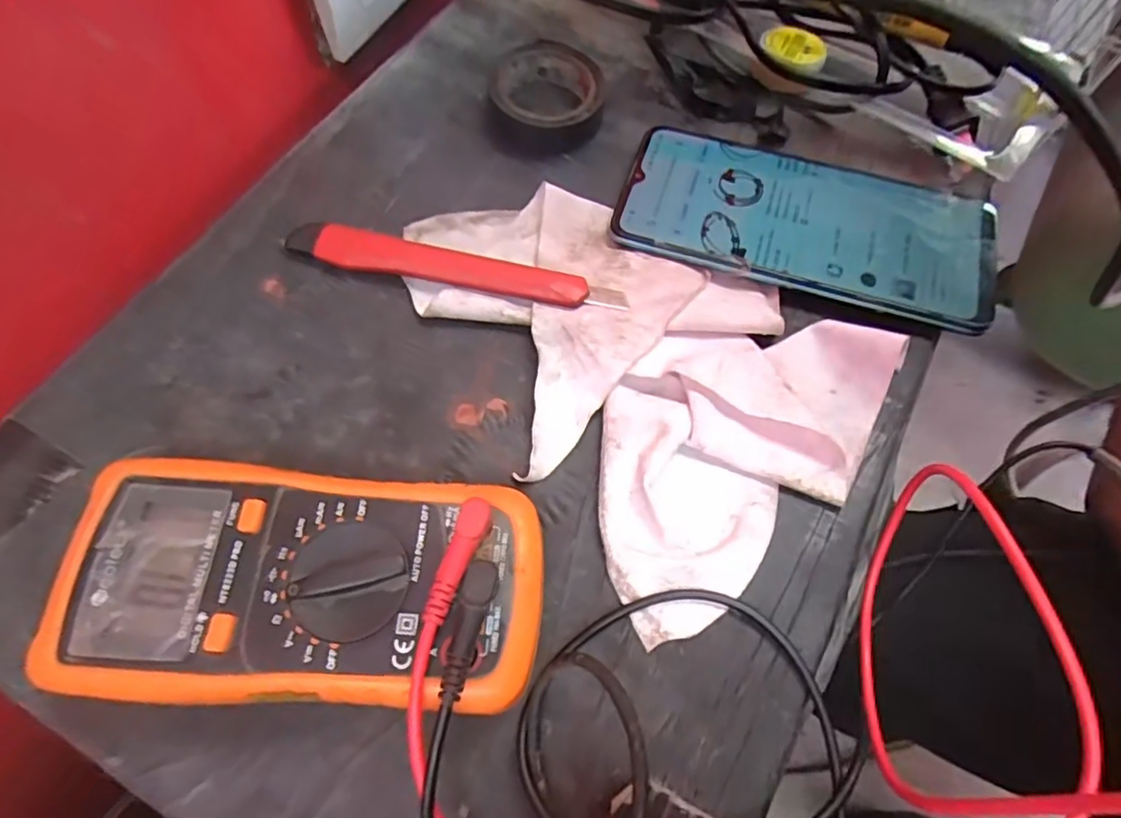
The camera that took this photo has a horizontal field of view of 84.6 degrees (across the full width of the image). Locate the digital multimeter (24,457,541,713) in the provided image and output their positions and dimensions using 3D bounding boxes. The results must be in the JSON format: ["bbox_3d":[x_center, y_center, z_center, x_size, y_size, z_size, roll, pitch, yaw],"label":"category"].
[{"bbox_3d":[-0.077,0.055,0.193,0.137,0.038,0.065,4,65,-1],"label":"digital multimeter"}]

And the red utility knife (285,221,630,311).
[{"bbox_3d":[-0.044,-0.058,0.258,0.143,0.007,0.022,16,66,5],"label":"red utility knife"}]

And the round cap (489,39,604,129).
[{"bbox_3d":[-0.007,-0.153,0.298,0.052,0.018,0.052,1,65,-2],"label":"round cap"}]

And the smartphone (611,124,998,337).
[{"bbox_3d":[0.107,-0.084,0.271,0.157,0.009,0.073,18,66,7],"label":"smartphone"}]

